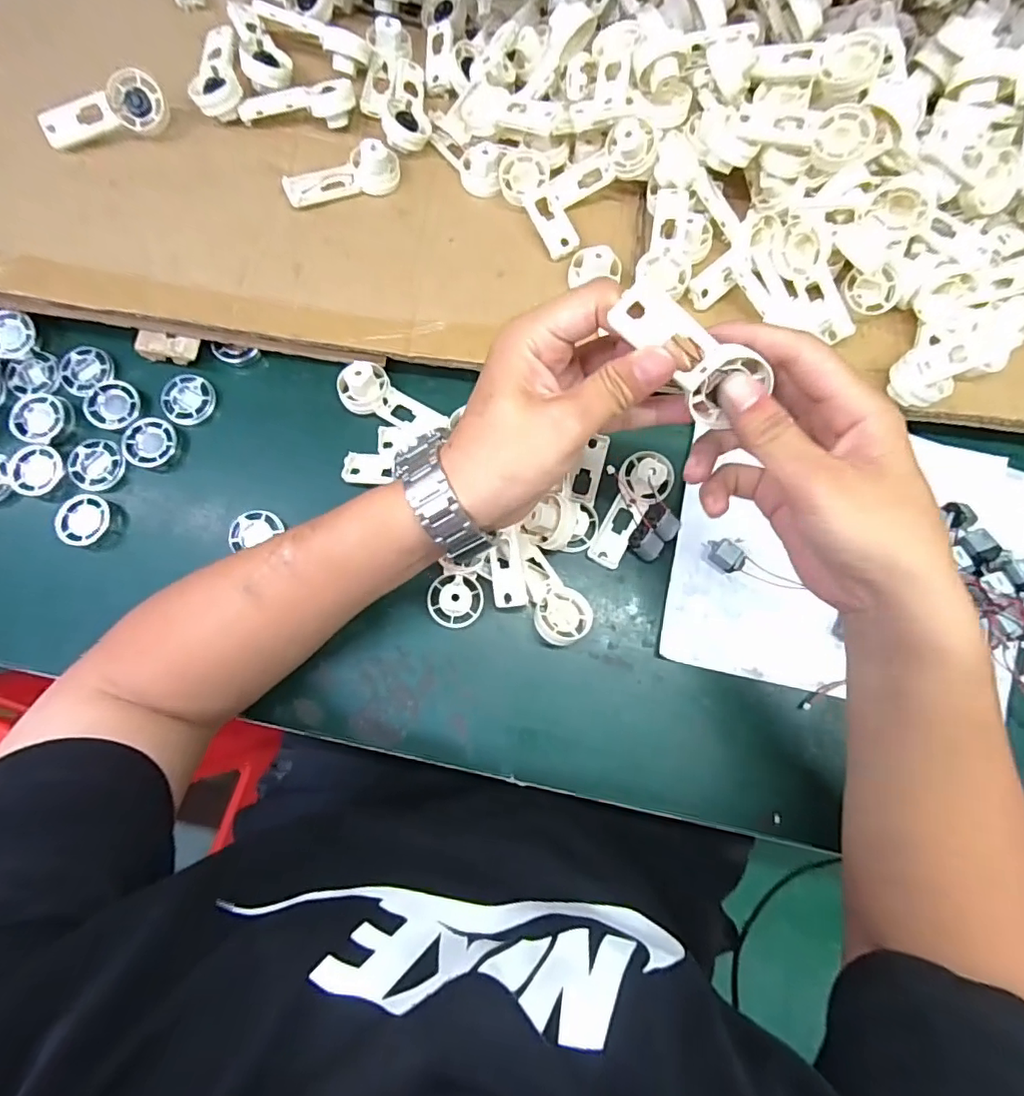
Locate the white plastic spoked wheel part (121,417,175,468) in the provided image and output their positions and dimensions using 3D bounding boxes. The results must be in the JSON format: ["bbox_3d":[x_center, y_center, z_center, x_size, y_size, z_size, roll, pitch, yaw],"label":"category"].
[{"bbox_3d":[-0.278,-0.081,0.431,0.037,0.012,0.037,0,80,0],"label":"white plastic spoked wheel part"}]

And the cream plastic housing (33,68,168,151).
[{"bbox_3d":[-0.323,-0.342,0.441,0.093,0.016,0.041,-24,114,-9],"label":"cream plastic housing"}]

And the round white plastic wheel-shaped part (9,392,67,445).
[{"bbox_3d":[-0.362,-0.100,0.425,0.036,0.008,0.038,0,80,0],"label":"round white plastic wheel-shaped part"}]

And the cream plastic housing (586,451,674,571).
[{"bbox_3d":[0.086,-0.030,0.421,0.037,0.015,0.092,32,82,5],"label":"cream plastic housing"}]

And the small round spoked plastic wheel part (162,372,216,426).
[{"bbox_3d":[-0.255,-0.117,0.440,0.038,0.012,0.039,0,80,0],"label":"small round spoked plastic wheel part"}]

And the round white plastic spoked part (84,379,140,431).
[{"bbox_3d":[-0.310,-0.110,0.433,0.042,0.004,0.037,43,83,6],"label":"round white plastic spoked part"}]

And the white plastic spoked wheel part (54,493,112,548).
[{"bbox_3d":[-0.320,-0.020,0.417,0.036,0.010,0.039,9,81,1],"label":"white plastic spoked wheel part"}]

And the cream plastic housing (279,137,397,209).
[{"bbox_3d":[-0.137,-0.301,0.451,0.091,0.021,0.032,-15,81,-3],"label":"cream plastic housing"}]

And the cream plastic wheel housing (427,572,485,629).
[{"bbox_3d":[-0.041,0.037,0.402,0.039,0.017,0.039,7,80,1],"label":"cream plastic wheel housing"}]

